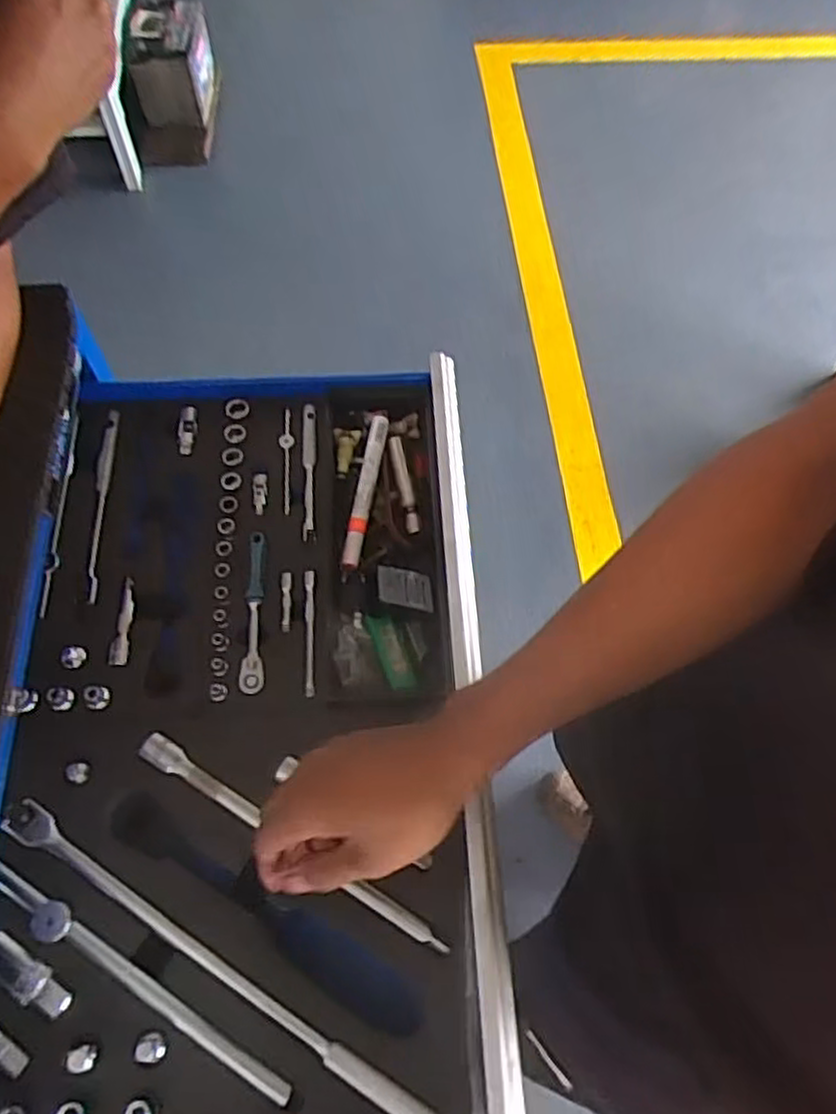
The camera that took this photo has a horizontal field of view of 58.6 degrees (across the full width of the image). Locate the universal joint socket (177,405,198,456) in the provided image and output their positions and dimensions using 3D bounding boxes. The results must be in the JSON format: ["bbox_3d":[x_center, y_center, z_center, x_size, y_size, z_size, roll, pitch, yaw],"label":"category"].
[{"bbox_3d":[-0.200,-0.110,0.645,0.016,0.010,0.045,2,64,-2],"label":"universal joint socket"}]

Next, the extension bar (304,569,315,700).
[{"bbox_3d":[-0.082,0.058,0.567,0.007,0.007,0.099,-2,64,-4],"label":"extension bar"}]

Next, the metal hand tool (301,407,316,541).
[{"bbox_3d":[-0.092,-0.073,0.628,0.011,0.009,0.128,-2,64,-4],"label":"metal hand tool"}]

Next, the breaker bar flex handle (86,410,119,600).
[{"bbox_3d":[-0.262,-0.043,0.613,0.017,0.014,0.175,-2,64,-4],"label":"breaker bar flex handle"}]

